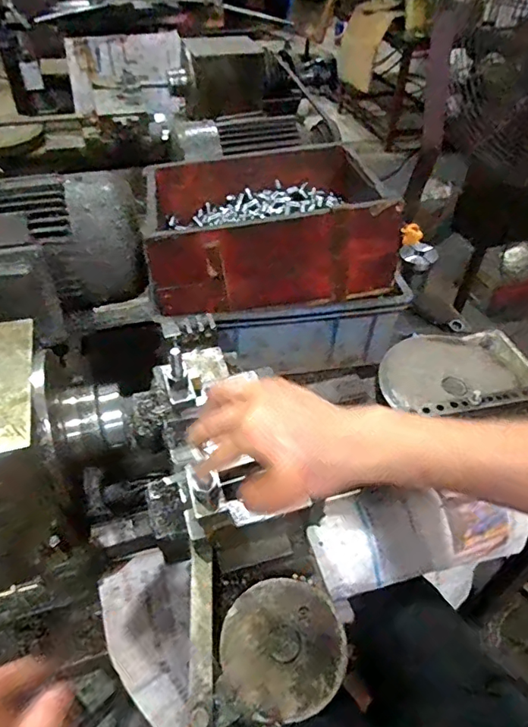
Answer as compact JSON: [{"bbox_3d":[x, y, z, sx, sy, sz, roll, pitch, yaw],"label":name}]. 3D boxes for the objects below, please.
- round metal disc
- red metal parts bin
[{"bbox_3d":[0.016,0.222,0.396,0.097,0.007,0.096,1,44,-1],"label":"round metal disc"},{"bbox_3d":[-0.003,-0.226,0.775,0.341,0.138,0.284,-10,46,-12],"label":"red metal parts bin"}]

